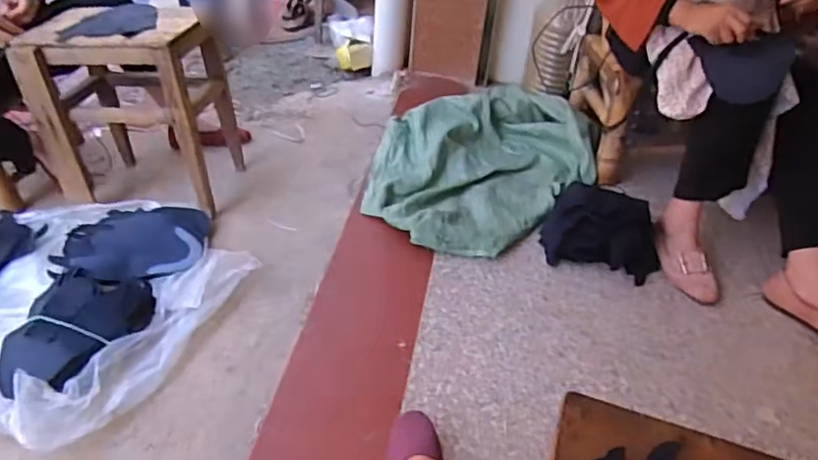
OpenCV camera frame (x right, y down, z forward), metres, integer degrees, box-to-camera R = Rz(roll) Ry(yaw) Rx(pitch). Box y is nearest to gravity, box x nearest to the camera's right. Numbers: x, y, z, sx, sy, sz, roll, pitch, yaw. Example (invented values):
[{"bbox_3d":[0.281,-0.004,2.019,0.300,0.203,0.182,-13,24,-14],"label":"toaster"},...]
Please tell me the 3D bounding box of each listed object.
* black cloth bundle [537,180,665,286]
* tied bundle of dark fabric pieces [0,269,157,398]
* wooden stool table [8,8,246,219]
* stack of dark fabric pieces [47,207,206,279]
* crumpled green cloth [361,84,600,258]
[{"bbox_3d":[0.439,-0.016,1.381,0.257,0.126,0.213,13,40,9],"label":"black cloth bundle"},{"bbox_3d":[-0.618,0.187,1.143,0.208,0.089,0.299,14,41,10],"label":"tied bundle of dark fabric pieces"},{"bbox_3d":[-0.657,-0.300,1.471,0.421,0.428,0.269,6,40,1],"label":"wooden stool table"},{"bbox_3d":[-0.617,0.020,1.367,0.310,0.066,0.272,0,40,-6],"label":"stack of dark fabric pieces"},{"bbox_3d":[0.177,-0.195,1.537,0.670,0.088,0.486,-30,51,-35],"label":"crumpled green cloth"}]

